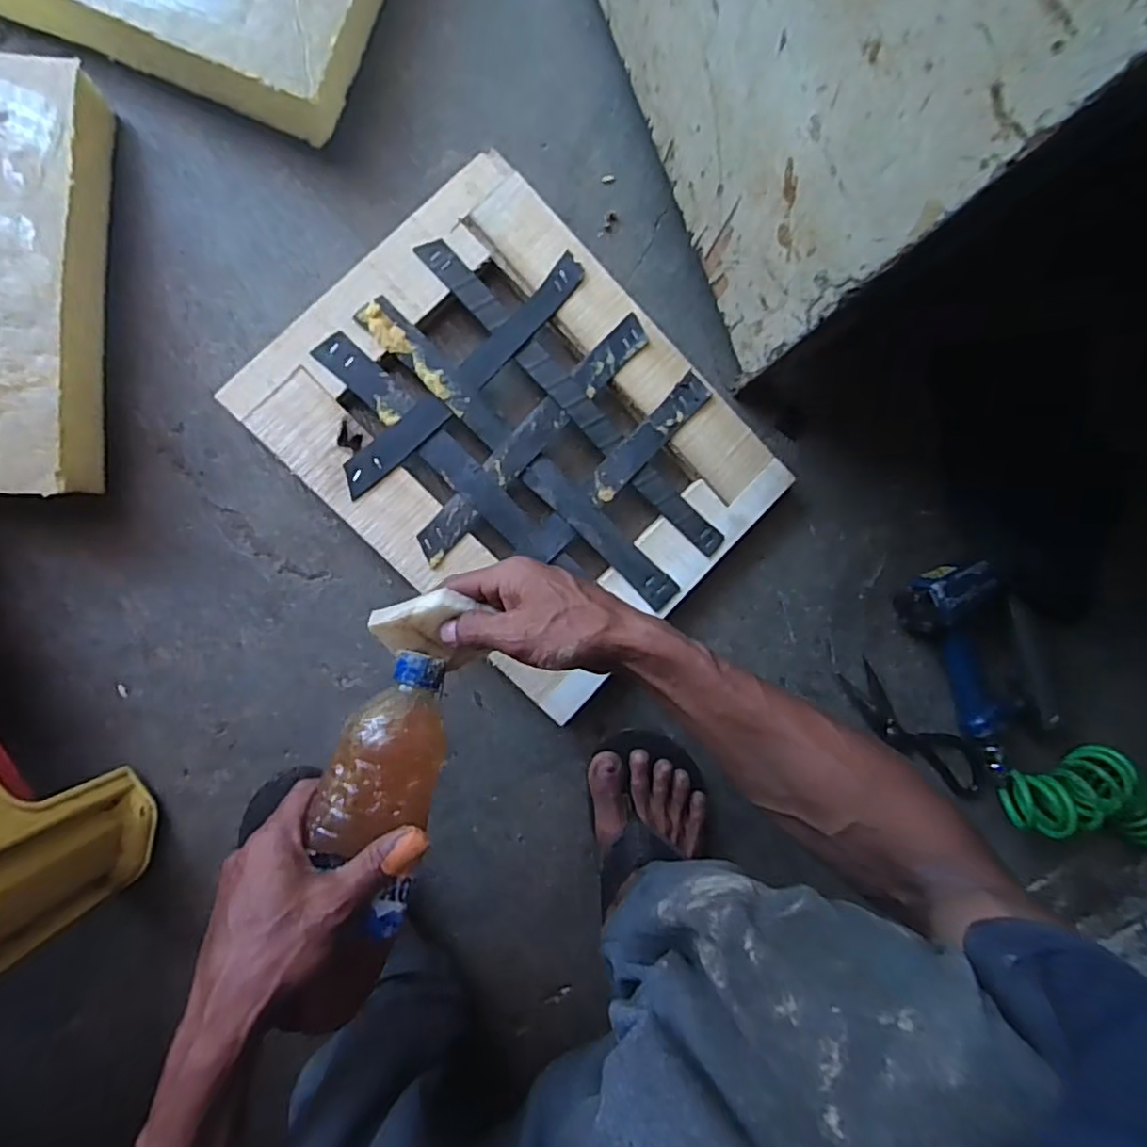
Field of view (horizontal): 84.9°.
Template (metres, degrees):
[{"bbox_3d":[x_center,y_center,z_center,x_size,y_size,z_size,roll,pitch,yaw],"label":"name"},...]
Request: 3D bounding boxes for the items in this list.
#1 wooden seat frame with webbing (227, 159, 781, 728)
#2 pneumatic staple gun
[{"bbox_3d":[-0.042,-0.116,0.555,0.390,0.028,0.309,45,85,-8],"label":"wooden seat frame with webbing"},{"bbox_3d":[0.415,0.085,0.628,0.112,0.049,0.215,-30,97,-7],"label":"pneumatic staple gun"}]

